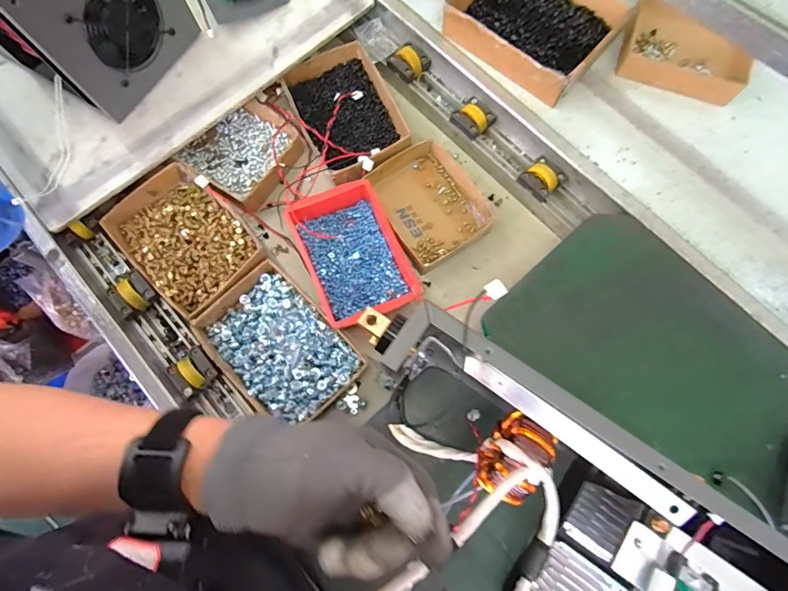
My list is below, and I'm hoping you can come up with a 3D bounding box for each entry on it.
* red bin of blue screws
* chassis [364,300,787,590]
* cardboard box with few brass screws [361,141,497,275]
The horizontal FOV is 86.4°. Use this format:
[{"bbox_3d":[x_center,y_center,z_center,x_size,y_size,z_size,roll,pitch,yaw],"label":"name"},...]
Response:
[{"bbox_3d":[-0.061,-0.062,0.628,0.142,0.048,0.196,-24,76,-5],"label":"red bin of blue screws"},{"bbox_3d":[0.147,0.223,0.380,0.424,0.207,0.191,35,78,10],"label":"chassis"},{"bbox_3d":[0.058,-0.145,0.659,0.148,0.039,0.179,-31,77,-7],"label":"cardboard box with few brass screws"}]

